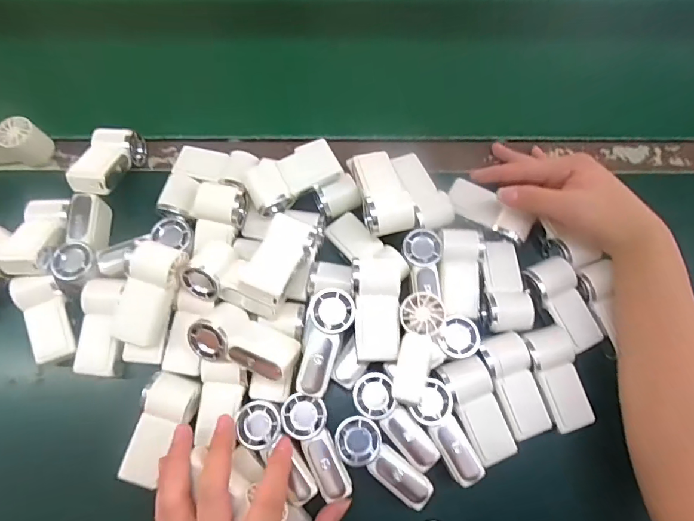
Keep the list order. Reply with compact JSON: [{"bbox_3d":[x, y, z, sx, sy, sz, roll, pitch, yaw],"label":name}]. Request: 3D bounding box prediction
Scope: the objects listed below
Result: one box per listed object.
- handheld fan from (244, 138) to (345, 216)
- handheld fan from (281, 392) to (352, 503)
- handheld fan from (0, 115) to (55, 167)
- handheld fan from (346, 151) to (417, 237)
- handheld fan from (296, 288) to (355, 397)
[{"bbox_3d":[-0.055,-0.085,0.441,0.095,0.037,0.045,-29,74,-11],"label":"handheld fan"},{"bbox_3d":[-0.026,0.165,0.377,0.037,0.028,0.095,-24,86,-10],"label":"handheld fan"},{"bbox_3d":[-0.388,-0.133,0.476,0.093,0.038,0.039,2,71,-1],"label":"handheld fan"},{"bbox_3d":[0.034,-0.072,0.433,0.051,0.035,0.102,-12,58,-6],"label":"handheld fan"},{"bbox_3d":[-0.022,0.072,0.383,0.040,0.035,0.094,15,88,3],"label":"handheld fan"}]

